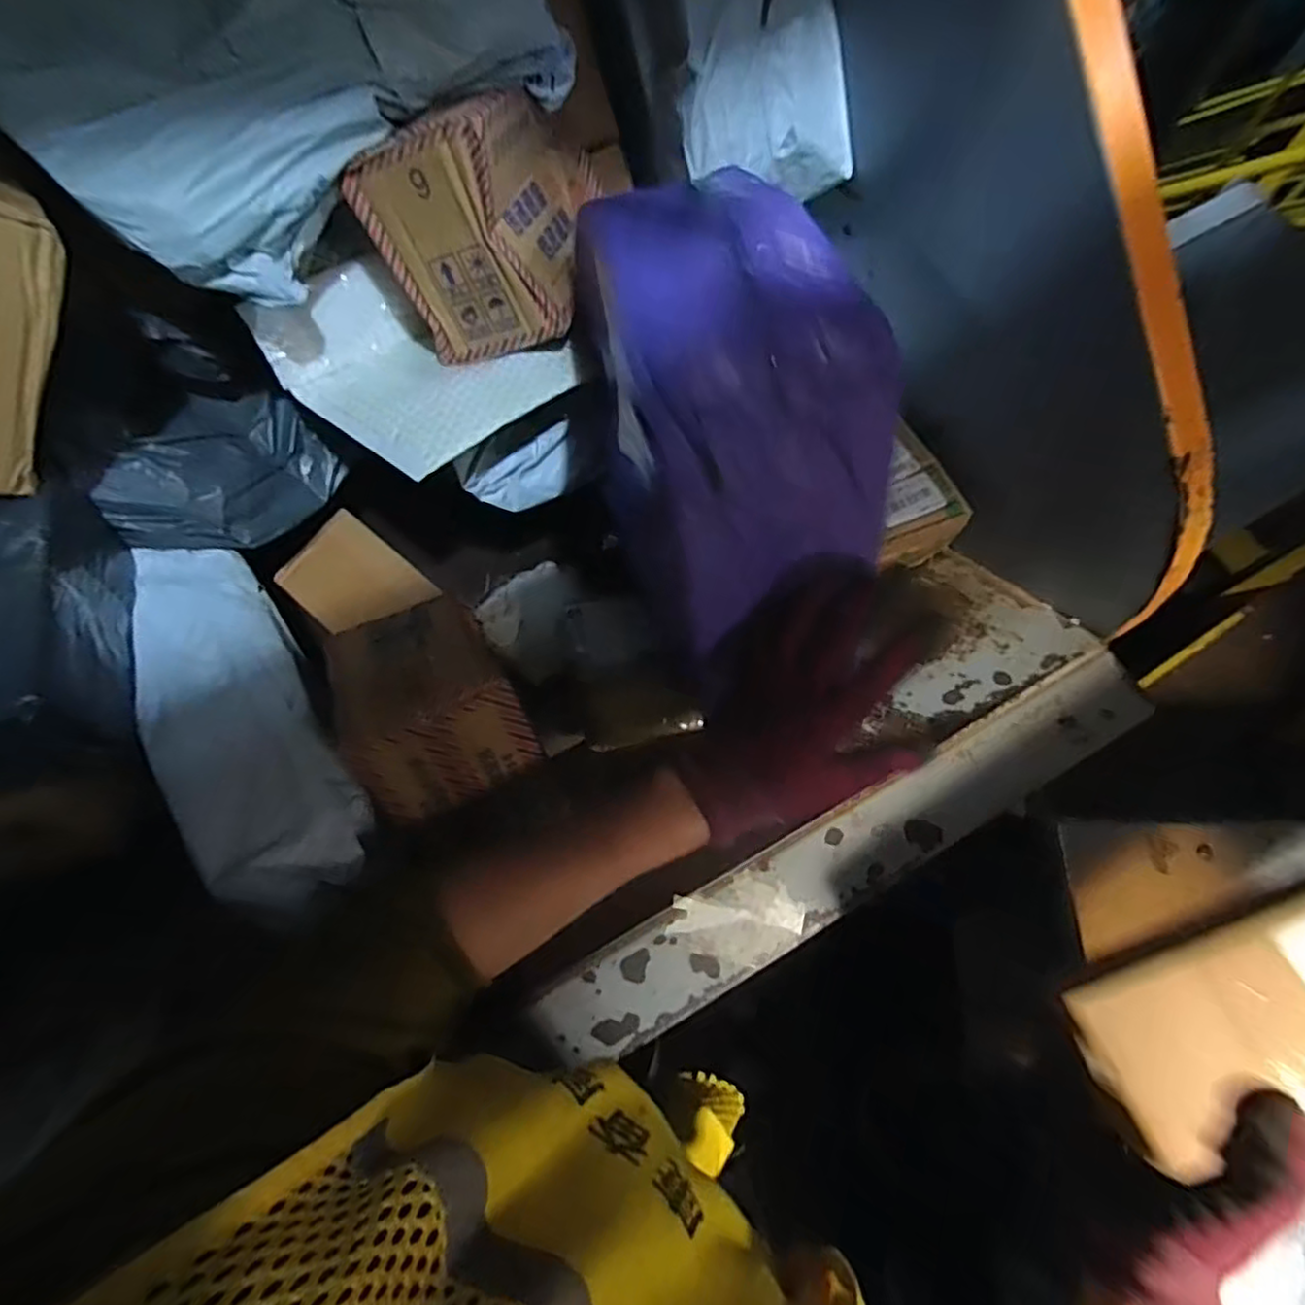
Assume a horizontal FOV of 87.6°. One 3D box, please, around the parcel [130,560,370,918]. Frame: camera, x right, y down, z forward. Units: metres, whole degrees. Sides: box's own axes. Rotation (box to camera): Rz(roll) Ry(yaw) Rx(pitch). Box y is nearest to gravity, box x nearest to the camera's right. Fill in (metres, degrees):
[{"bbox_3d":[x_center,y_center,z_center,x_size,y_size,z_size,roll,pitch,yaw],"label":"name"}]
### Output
[{"bbox_3d":[-0.286,0.042,0.463,0.098,0.048,0.304,-32,74,-12],"label":"parcel"}]

